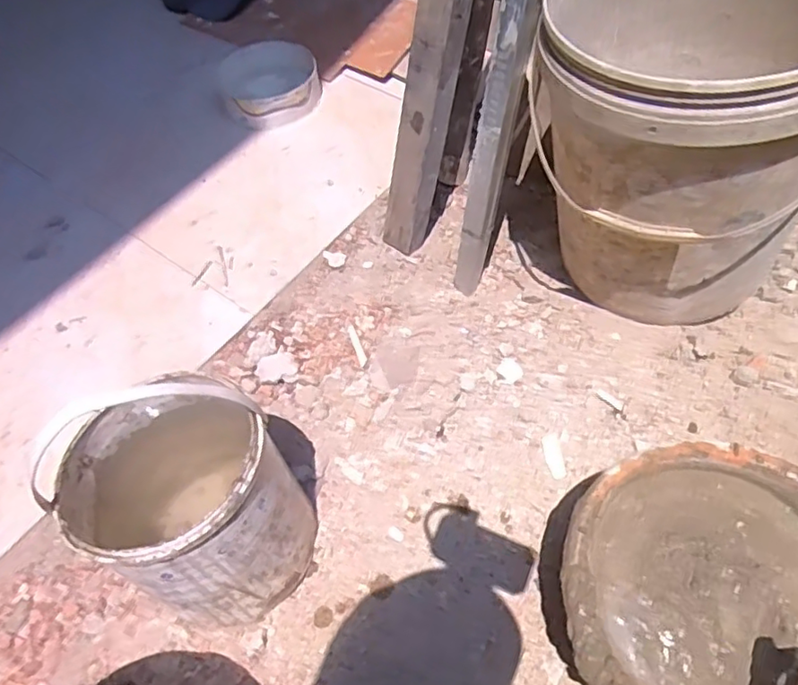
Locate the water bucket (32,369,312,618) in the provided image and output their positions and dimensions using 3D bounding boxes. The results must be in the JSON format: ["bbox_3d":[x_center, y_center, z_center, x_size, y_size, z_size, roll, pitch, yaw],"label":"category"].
[{"bbox_3d":[-0.192,0.145,0.568,0.173,0.207,0.200,-41,62,-20],"label":"water bucket"}]

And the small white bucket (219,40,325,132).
[{"bbox_3d":[-0.233,-0.465,1.085,0.162,0.079,0.174,-3,56,4],"label":"small white bucket"}]

